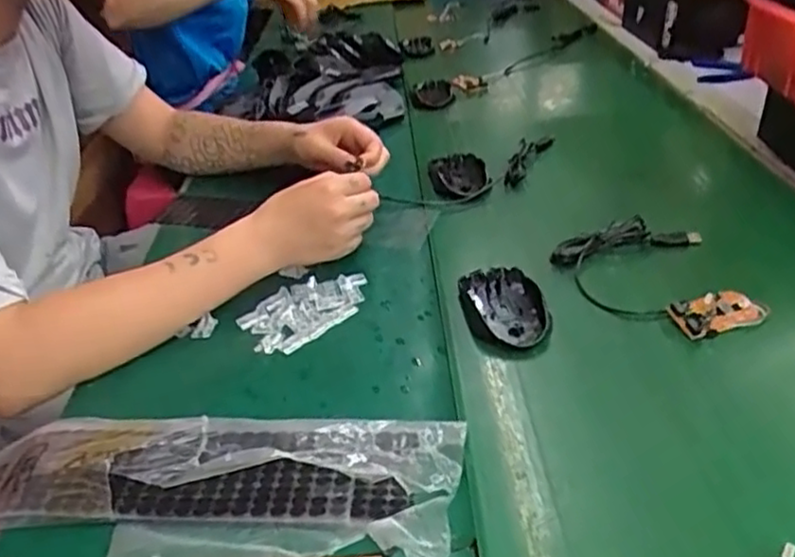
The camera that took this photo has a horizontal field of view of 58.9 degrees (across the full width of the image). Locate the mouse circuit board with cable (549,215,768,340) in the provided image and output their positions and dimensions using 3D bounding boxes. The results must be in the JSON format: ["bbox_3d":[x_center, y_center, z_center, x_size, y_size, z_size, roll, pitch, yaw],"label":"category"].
[{"bbox_3d":[0.226,-0.005,0.629,0.135,0.016,0.167,-7,32,-5],"label":"mouse circuit board with cable"}]

